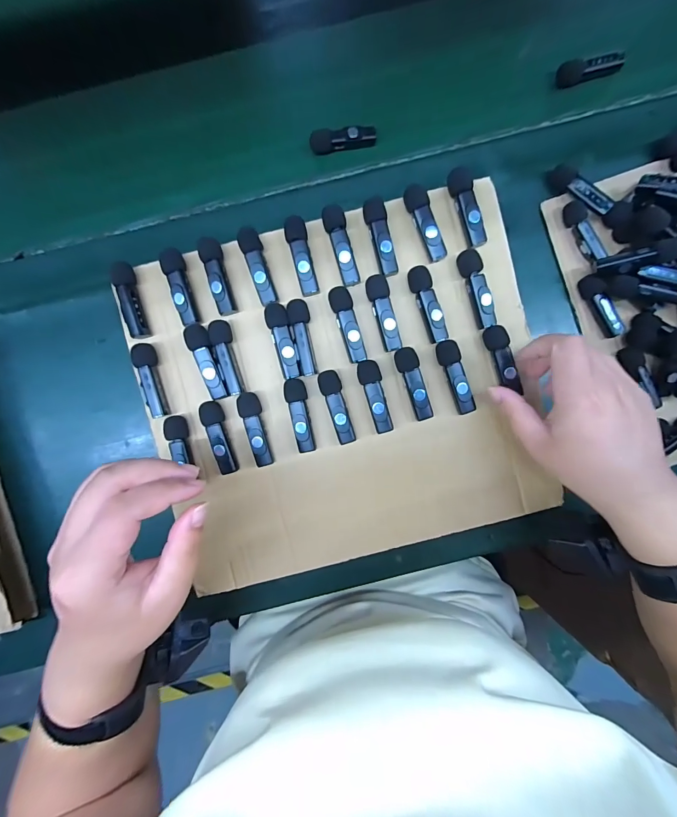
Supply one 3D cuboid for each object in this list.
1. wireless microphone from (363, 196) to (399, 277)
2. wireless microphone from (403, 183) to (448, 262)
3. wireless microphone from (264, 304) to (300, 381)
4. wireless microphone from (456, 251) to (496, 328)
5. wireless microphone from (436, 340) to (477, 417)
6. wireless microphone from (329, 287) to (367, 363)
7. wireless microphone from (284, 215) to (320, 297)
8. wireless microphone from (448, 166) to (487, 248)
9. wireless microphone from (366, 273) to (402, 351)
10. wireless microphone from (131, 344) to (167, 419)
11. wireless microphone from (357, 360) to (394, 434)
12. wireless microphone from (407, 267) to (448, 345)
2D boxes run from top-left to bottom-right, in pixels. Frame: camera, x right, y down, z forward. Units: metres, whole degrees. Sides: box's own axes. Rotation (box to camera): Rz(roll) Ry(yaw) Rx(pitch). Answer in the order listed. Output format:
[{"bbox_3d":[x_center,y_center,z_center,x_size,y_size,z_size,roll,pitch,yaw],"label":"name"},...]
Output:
[{"bbox_3d":[0.037,-0.146,0.309,0.018,0.012,0.063,-15,95,0],"label":"wireless microphone"},{"bbox_3d":[0.074,-0.159,0.311,0.019,0.013,0.064,-23,94,-1],"label":"wireless microphone"},{"bbox_3d":[-0.047,-0.059,0.316,0.018,0.017,0.064,-17,89,-1],"label":"wireless microphone"},{"bbox_3d":[0.120,-0.103,0.316,0.018,0.018,0.065,-16,89,-1],"label":"wireless microphone"},{"bbox_3d":[0.103,-0.028,0.316,0.022,0.015,0.064,-18,89,-1],"label":"wireless microphone"},{"bbox_3d":[0.008,-0.072,0.317,0.019,0.017,0.064,-13,89,-1],"label":"wireless microphone"},{"bbox_3d":[-0.031,-0.130,0.312,0.018,0.012,0.064,-14,97,0],"label":"wireless microphone"},{"bbox_3d":[0.110,-0.172,0.312,0.020,0.016,0.064,-16,89,-1],"label":"wireless microphone"},{"bbox_3d":[0.039,-0.082,0.317,0.019,0.018,0.063,-12,89,-1],"label":"wireless microphone"},{"bbox_3d":[-0.163,-0.025,0.316,0.015,0.020,0.065,-14,89,-1],"label":"wireless microphone"},{"bbox_3d":[0.032,-0.009,0.324,0.020,0.021,0.064,-12,89,-1],"label":"wireless microphone"},{"bbox_3d":[0.079,-0.090,0.317,0.021,0.020,0.065,-18,89,-1],"label":"wireless microphone"}]

